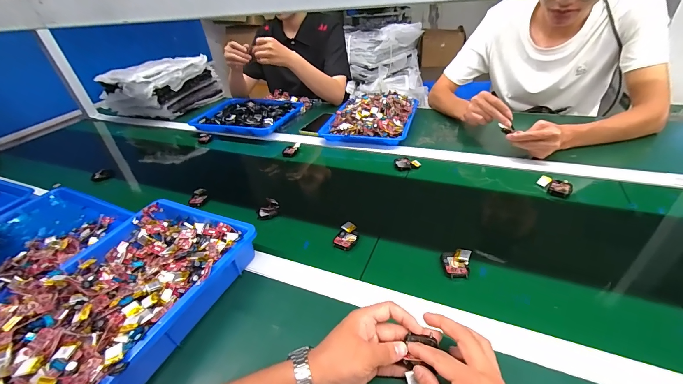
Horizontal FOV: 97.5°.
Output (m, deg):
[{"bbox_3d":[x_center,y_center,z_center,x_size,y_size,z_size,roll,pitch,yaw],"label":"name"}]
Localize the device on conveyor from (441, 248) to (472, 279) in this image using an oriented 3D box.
[{"bbox_3d":[0.179,0.113,0.471,0.042,0.020,0.048,6,38,17],"label":"device on conveyor"}]

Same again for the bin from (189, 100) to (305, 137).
[{"bbox_3d":[-0.315,-0.272,1.043,0.314,0.053,0.260,11,40,22],"label":"bin"}]

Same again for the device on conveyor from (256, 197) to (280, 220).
[{"bbox_3d":[-0.155,0.034,0.634,0.047,0.016,0.054,-12,37,-7],"label":"device on conveyor"}]

